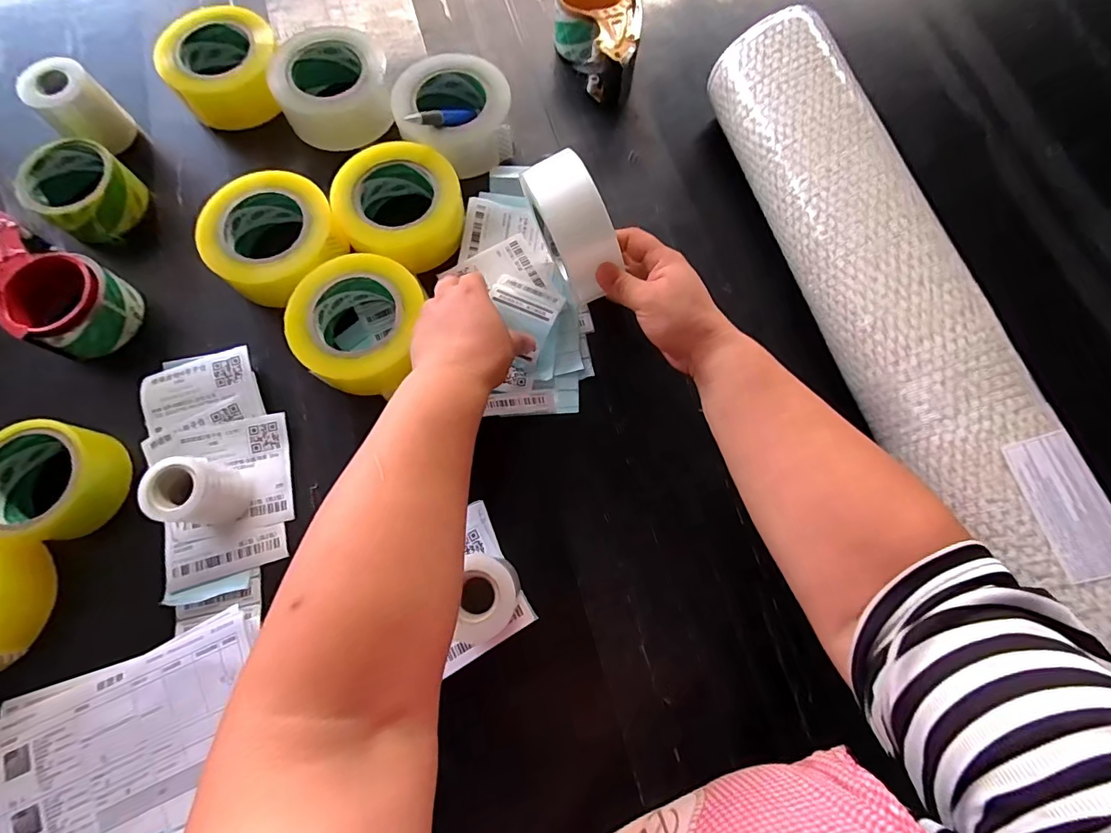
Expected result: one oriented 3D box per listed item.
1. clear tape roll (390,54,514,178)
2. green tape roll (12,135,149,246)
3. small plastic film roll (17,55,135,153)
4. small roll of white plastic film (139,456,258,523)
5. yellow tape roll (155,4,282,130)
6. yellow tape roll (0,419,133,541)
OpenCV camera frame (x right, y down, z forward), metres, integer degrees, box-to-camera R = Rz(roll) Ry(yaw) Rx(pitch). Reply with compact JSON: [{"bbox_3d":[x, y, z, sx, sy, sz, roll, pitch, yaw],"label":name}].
[{"bbox_3d":[-0.105,-0.316,0.512,0.118,0.058,0.117,0,74,-1],"label":"clear tape roll"},{"bbox_3d":[-0.487,-0.233,0.492,0.100,0.048,0.089,32,77,8],"label":"green tape roll"},{"bbox_3d":[-0.504,-0.326,0.506,0.057,0.066,0.062,42,78,10],"label":"small plastic film roll"},{"bbox_3d":[-0.298,0.063,0.398,0.049,0.065,0.046,0,74,-1],"label":"small roll of white plastic film"},{"bbox_3d":[-0.369,-0.386,0.532,0.124,0.051,0.109,-16,75,-5],"label":"yellow tape roll"},{"bbox_3d":[-0.431,0.057,0.414,0.116,0.051,0.097,3,74,0],"label":"yellow tape roll"}]

